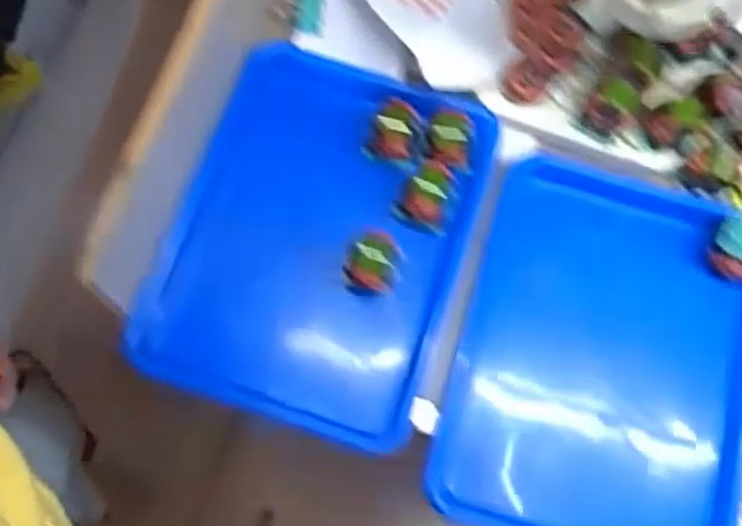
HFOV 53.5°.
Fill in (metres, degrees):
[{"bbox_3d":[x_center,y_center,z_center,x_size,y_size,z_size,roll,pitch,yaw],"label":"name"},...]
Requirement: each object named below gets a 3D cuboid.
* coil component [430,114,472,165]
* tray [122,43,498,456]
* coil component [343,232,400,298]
[{"bbox_3d":[0.071,-0.111,0.667,0.036,0.034,0.037,0,72,-1],"label":"coil component"},{"bbox_3d":[-0.047,-0.026,0.650,0.257,0.051,0.323,19,72,5],"label":"tray"},{"bbox_3d":[0.004,0.001,0.638,0.043,0.049,0.053,26,73,7],"label":"coil component"}]

